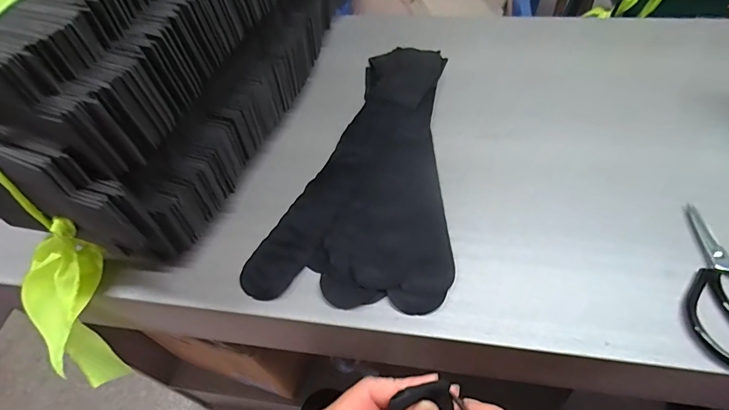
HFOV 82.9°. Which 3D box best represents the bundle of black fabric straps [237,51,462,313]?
[{"bbox_3d":[0.005,-0.074,0.566,0.221,0.019,0.439,3,54,8],"label":"bundle of black fabric straps"}]

